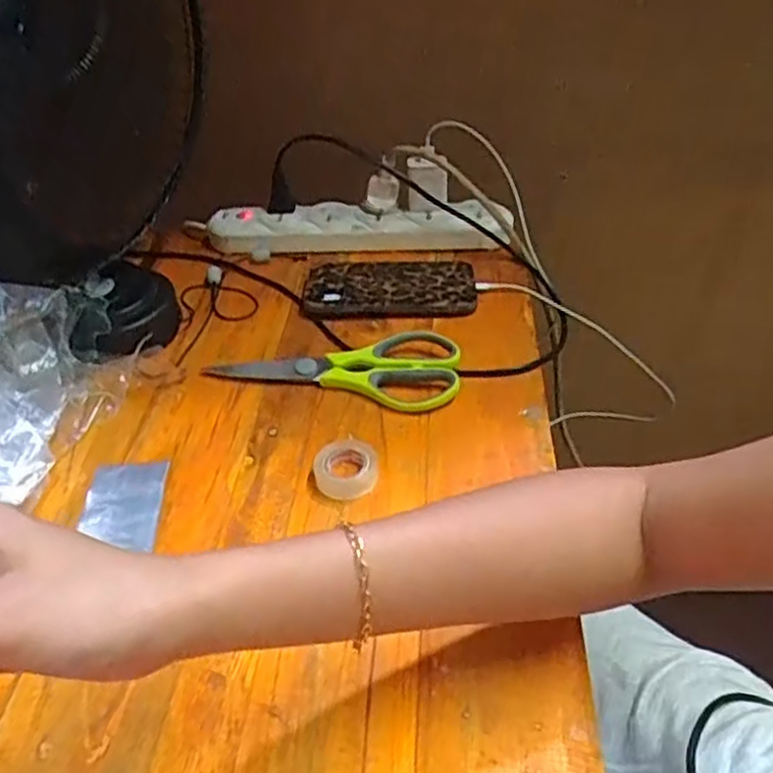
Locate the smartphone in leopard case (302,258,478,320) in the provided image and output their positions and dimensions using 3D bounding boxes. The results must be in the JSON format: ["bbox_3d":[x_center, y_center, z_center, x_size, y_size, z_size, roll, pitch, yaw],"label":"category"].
[{"bbox_3d":[0.003,-0.092,0.642,0.151,0.014,0.086,-2,41,1],"label":"smartphone in leopard case"}]

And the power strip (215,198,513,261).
[{"bbox_3d":[-0.029,-0.156,0.695,0.293,0.044,0.056,3,41,7],"label":"power strip"}]

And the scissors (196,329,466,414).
[{"bbox_3d":[-0.038,-0.021,0.560,0.192,0.019,0.074,7,42,12],"label":"scissors"}]

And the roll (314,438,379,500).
[{"bbox_3d":[-0.028,0.054,0.476,0.043,0.015,0.046,-2,41,1],"label":"roll"}]

